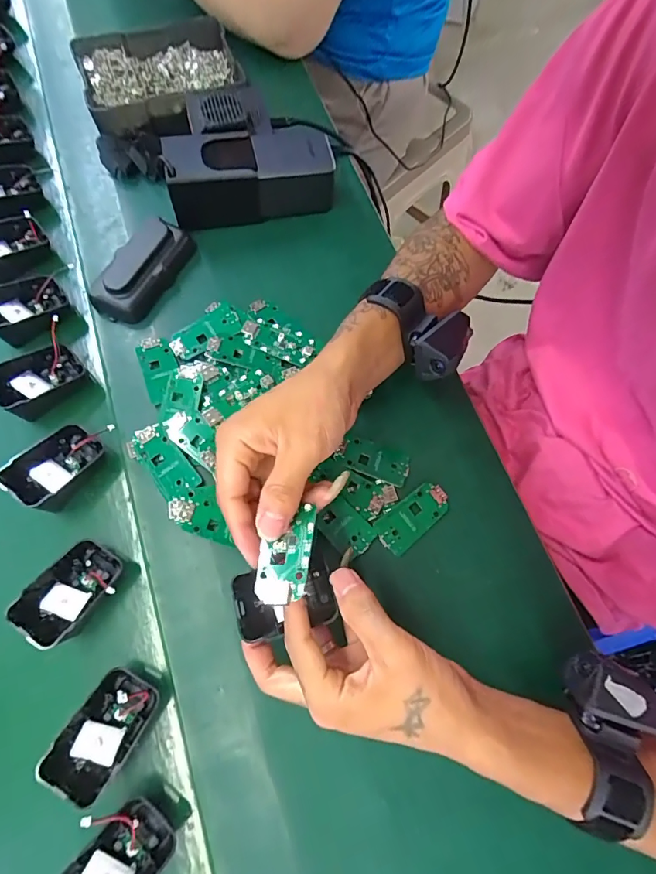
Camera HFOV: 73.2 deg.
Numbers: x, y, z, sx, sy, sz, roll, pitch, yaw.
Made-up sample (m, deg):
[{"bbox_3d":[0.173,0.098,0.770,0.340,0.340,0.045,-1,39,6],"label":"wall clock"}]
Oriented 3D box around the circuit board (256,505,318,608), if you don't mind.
[{"bbox_3d":[-0.025,0.068,0.259,0.030,0.004,0.058,1,52,10],"label":"circuit board"}]

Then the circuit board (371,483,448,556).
[{"bbox_3d":[0.068,0.063,0.351,0.063,0.004,0.031,-36,85,-12],"label":"circuit board"}]

